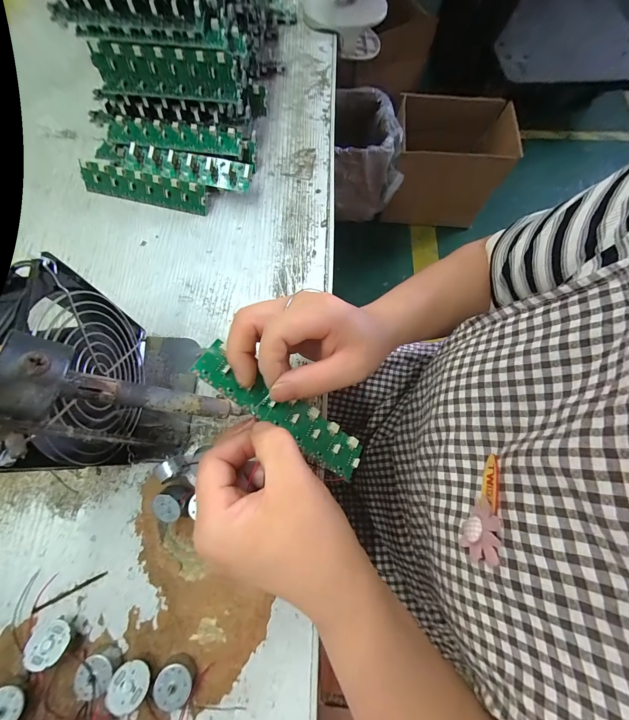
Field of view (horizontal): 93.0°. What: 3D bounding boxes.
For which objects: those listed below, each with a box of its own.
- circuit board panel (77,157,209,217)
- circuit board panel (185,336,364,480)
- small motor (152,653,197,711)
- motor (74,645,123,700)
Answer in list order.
[{"bbox_3d":[-0.182,-0.184,0.319,0.132,0.031,0.006,13,43,1],"label":"circuit board panel"},{"bbox_3d":[-0.021,0.038,0.212,0.134,0.006,0.031,35,72,-13],"label":"circuit board panel"},{"bbox_3d":[-0.093,0.216,0.200,0.024,0.015,0.022,1,71,-2],"label":"small motor"},{"bbox_3d":[-0.144,0.208,0.199,0.022,0.016,0.021,1,71,-2],"label":"motor"}]

